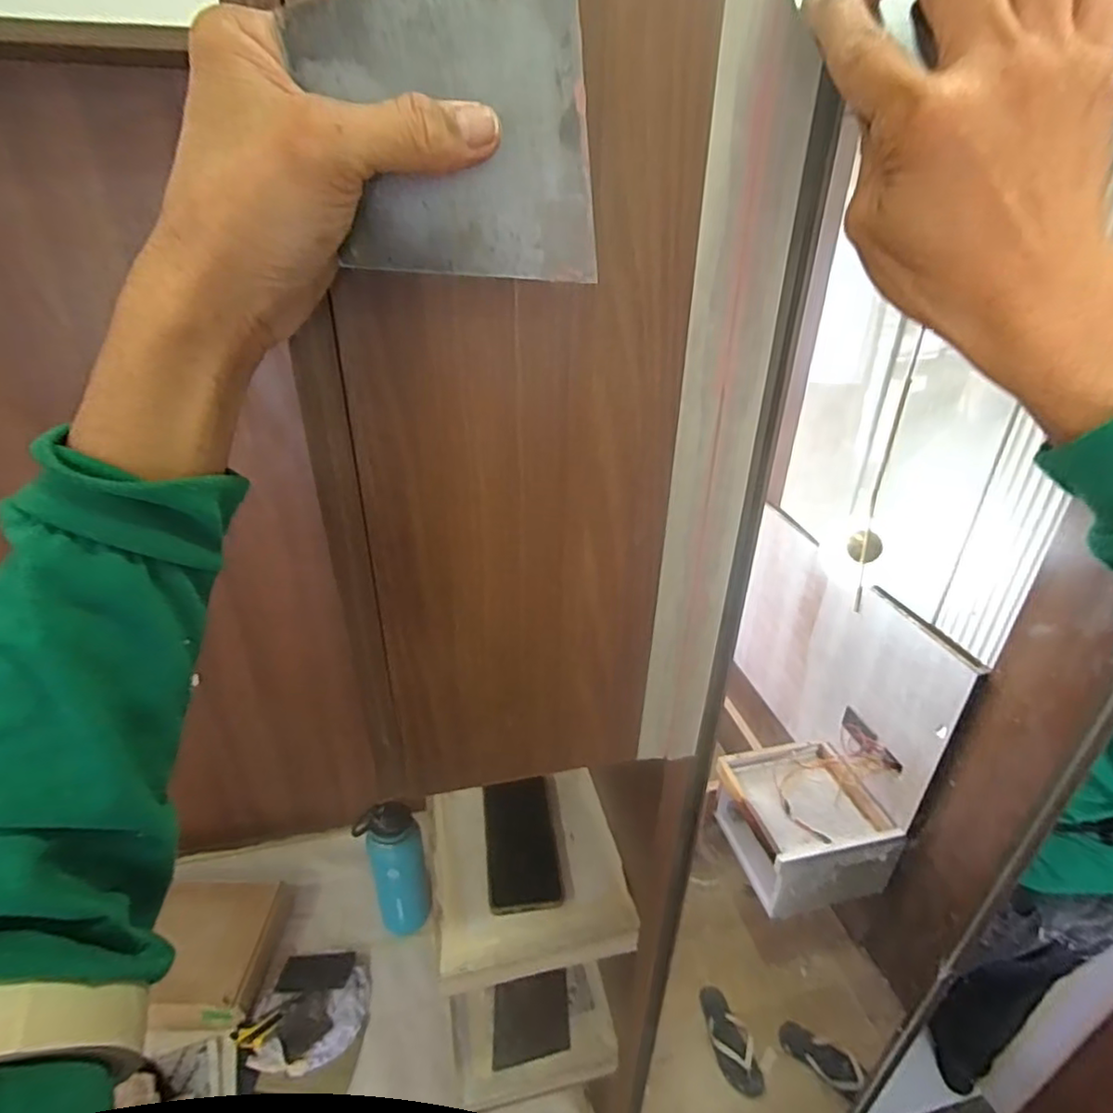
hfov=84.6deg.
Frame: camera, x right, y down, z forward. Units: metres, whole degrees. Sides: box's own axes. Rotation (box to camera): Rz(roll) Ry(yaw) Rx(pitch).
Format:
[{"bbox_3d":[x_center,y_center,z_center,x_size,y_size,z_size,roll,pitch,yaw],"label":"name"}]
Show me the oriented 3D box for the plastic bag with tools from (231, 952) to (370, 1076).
[{"bbox_3d":[-0.400,0.723,0.983,0.183,0.036,0.169,6,30,8],"label":"plastic bag with tools"}]

